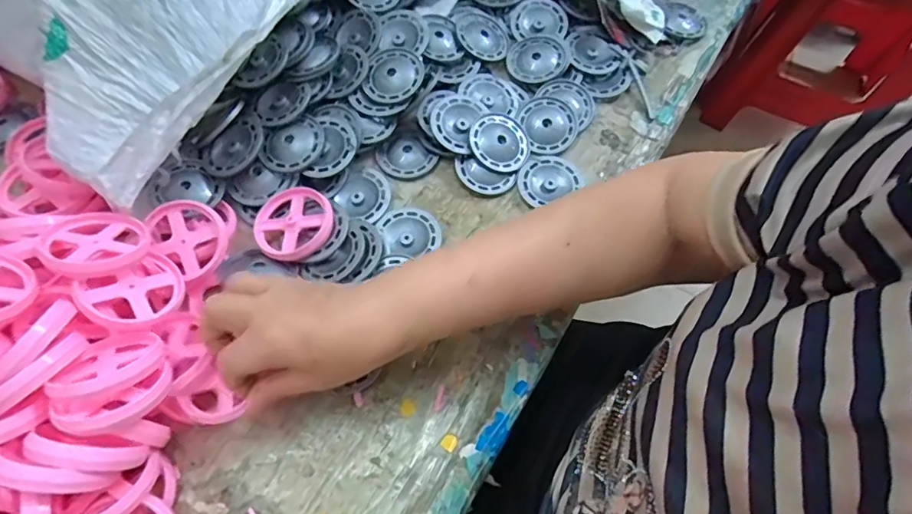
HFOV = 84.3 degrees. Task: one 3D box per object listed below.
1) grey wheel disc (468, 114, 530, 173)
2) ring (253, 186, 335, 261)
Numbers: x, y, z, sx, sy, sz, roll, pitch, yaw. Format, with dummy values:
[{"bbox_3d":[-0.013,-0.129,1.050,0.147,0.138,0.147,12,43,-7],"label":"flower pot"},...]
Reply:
[{"bbox_3d":[0.039,-0.103,0.450,0.054,0.009,0.054,4,75,-16],"label":"grey wheel disc"},{"bbox_3d":[-0.132,-0.027,0.409,0.064,0.017,0.064,1,66,-1],"label":"ring"}]

